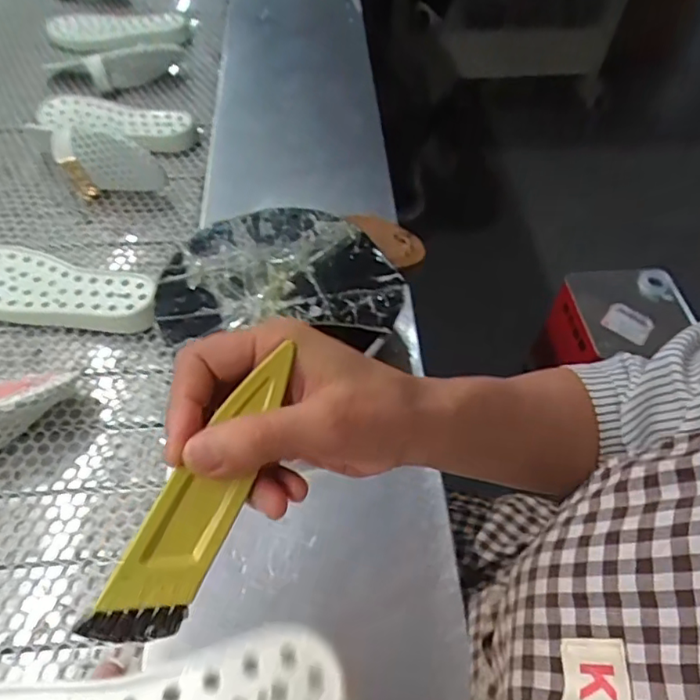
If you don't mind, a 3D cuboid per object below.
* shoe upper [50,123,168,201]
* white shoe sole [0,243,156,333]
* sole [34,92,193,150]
[{"bbox_3d":[-0.320,-0.240,0.745,0.141,0.092,0.056,12,54,7],"label":"shoe upper"},{"bbox_3d":[-0.340,-0.068,0.654,0.256,0.034,0.091,16,55,10],"label":"white shoe sole"},{"bbox_3d":[-0.351,-0.341,0.856,0.259,0.029,0.075,16,55,10],"label":"sole"}]

